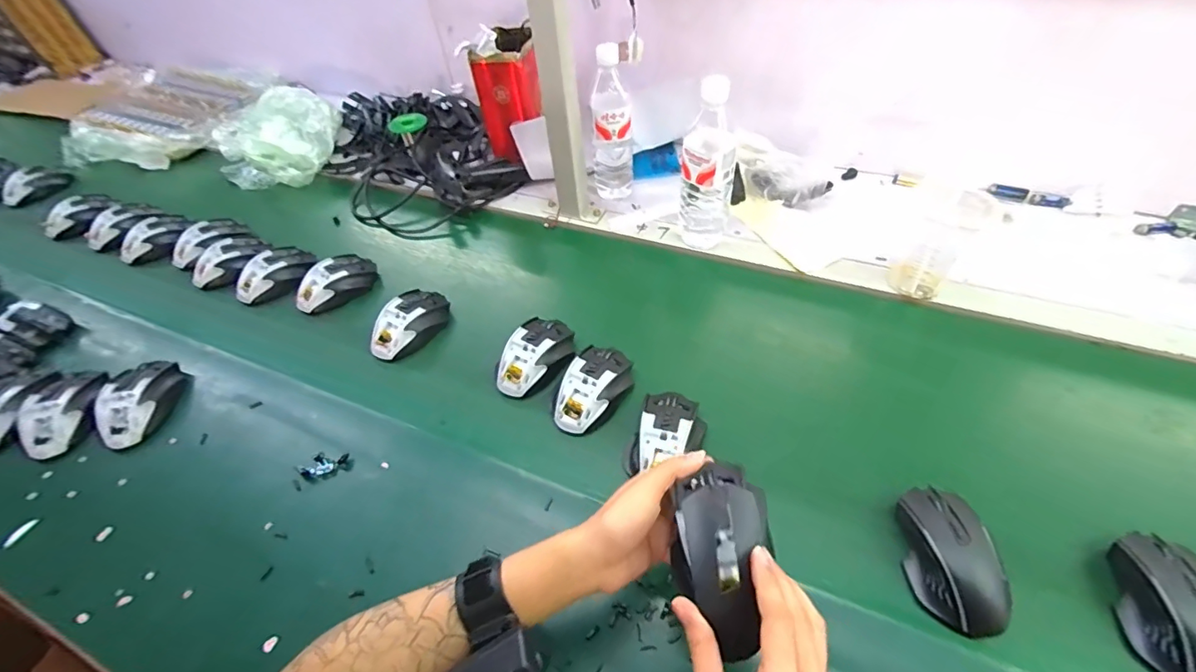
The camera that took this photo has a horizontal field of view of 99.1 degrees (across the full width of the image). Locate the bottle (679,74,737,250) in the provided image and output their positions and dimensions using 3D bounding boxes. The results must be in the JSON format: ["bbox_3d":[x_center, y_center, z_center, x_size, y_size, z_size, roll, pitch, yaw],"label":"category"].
[{"bbox_3d":[0.147,-0.218,0.684,0.058,0.225,0.058,-27,52,-17],"label":"bottle"}]

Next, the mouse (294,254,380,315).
[{"bbox_3d":[-0.385,-0.075,0.752,0.066,0.049,0.119,25,56,25],"label":"mouse"}]

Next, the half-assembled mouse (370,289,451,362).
[{"bbox_3d":[-0.249,-0.015,0.683,0.072,0.044,0.115,15,52,17],"label":"half-assembled mouse"}]

